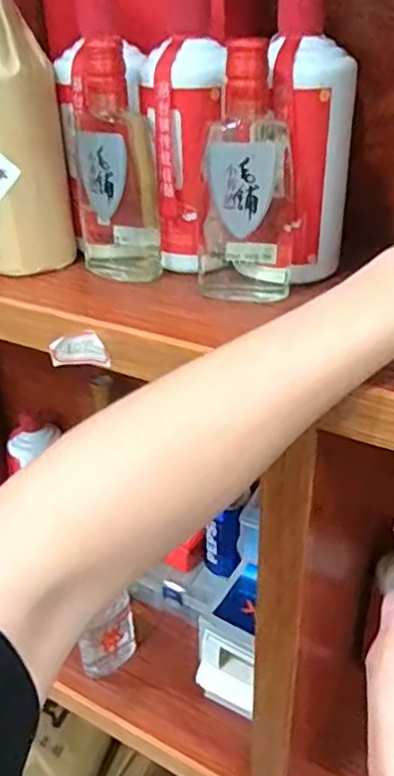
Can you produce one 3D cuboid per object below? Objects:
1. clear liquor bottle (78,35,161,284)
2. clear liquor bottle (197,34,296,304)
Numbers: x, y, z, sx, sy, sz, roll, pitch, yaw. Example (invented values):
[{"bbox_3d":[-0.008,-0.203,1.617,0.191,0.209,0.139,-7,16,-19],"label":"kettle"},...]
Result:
[{"bbox_3d":[-0.060,-0.158,0.454,0.054,0.158,0.058,-8,32,-9],"label":"clear liquor bottle"},{"bbox_3d":[0.033,-0.137,0.418,0.063,0.160,0.047,0,31,3],"label":"clear liquor bottle"}]

